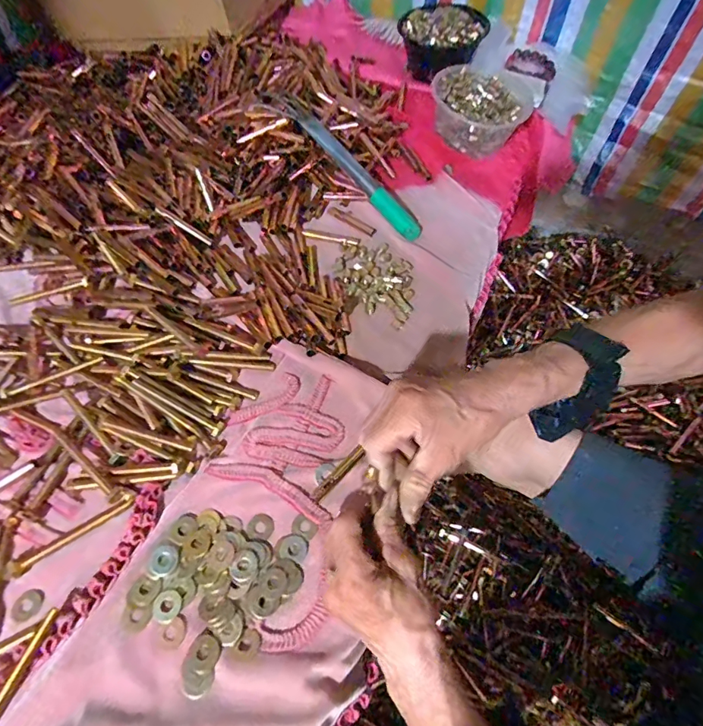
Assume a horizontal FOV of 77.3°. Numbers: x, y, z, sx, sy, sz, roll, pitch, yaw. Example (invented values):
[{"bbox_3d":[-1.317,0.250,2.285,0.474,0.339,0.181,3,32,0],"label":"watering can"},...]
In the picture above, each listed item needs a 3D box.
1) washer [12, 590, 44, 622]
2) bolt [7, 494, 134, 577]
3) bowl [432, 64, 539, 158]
[{"bbox_3d":[-0.279,0.209,0.379,0.023,0.004,0.023,1,59,-1],"label":"washer"},{"bbox_3d":[-0.257,0.158,0.409,0.110,0.009,0.015,-32,65,-19],"label":"bolt"},{"bbox_3d":[0.215,-0.417,0.732,0.157,0.075,0.148,0,59,-1],"label":"bowl"}]

